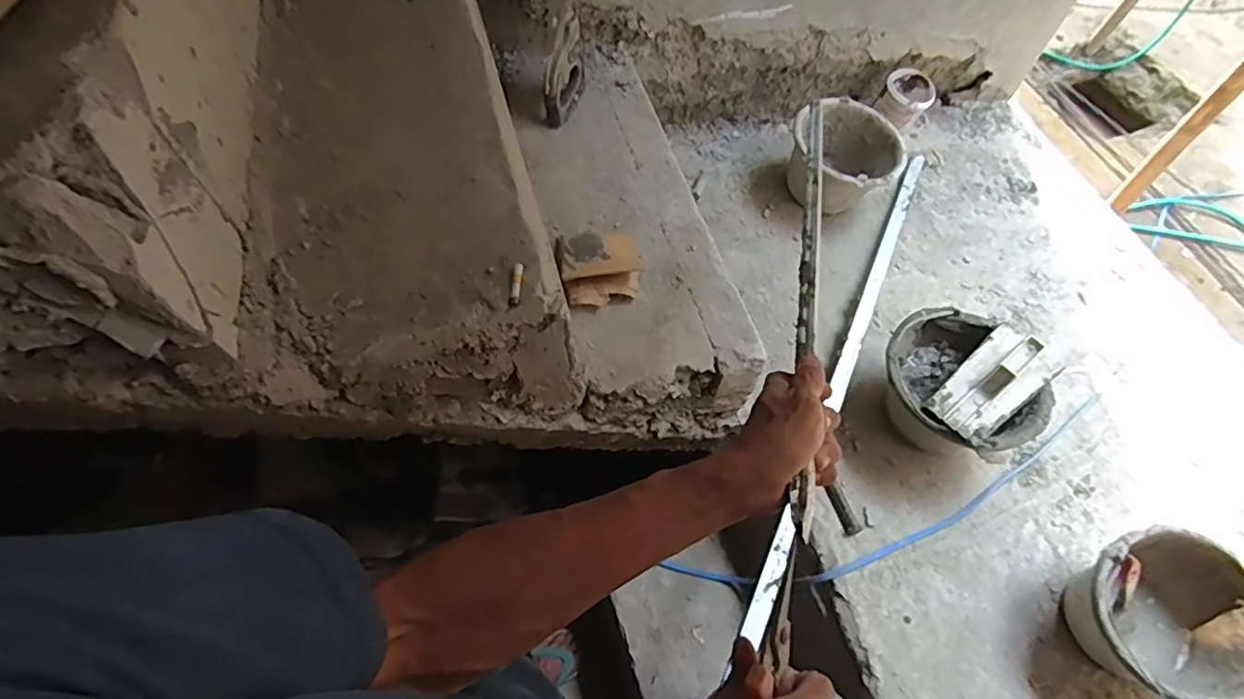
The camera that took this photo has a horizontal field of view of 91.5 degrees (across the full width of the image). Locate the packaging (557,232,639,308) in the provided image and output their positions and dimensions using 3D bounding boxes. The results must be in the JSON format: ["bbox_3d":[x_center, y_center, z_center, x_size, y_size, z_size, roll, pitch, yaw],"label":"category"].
[{"bbox_3d":[-0.036,-0.135,0.923,0.123,0.047,0.141,-5,60,-4],"label":"packaging"}]

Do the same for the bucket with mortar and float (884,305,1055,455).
[{"bbox_3d":[0.569,0.070,1.045,0.236,0.234,0.240,1,60,-1],"label":"bucket with mortar and float"}]

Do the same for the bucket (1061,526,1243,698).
[{"bbox_3d":[0.780,0.399,0.896,0.232,0.178,0.212,1,60,-1],"label":"bucket"}]

